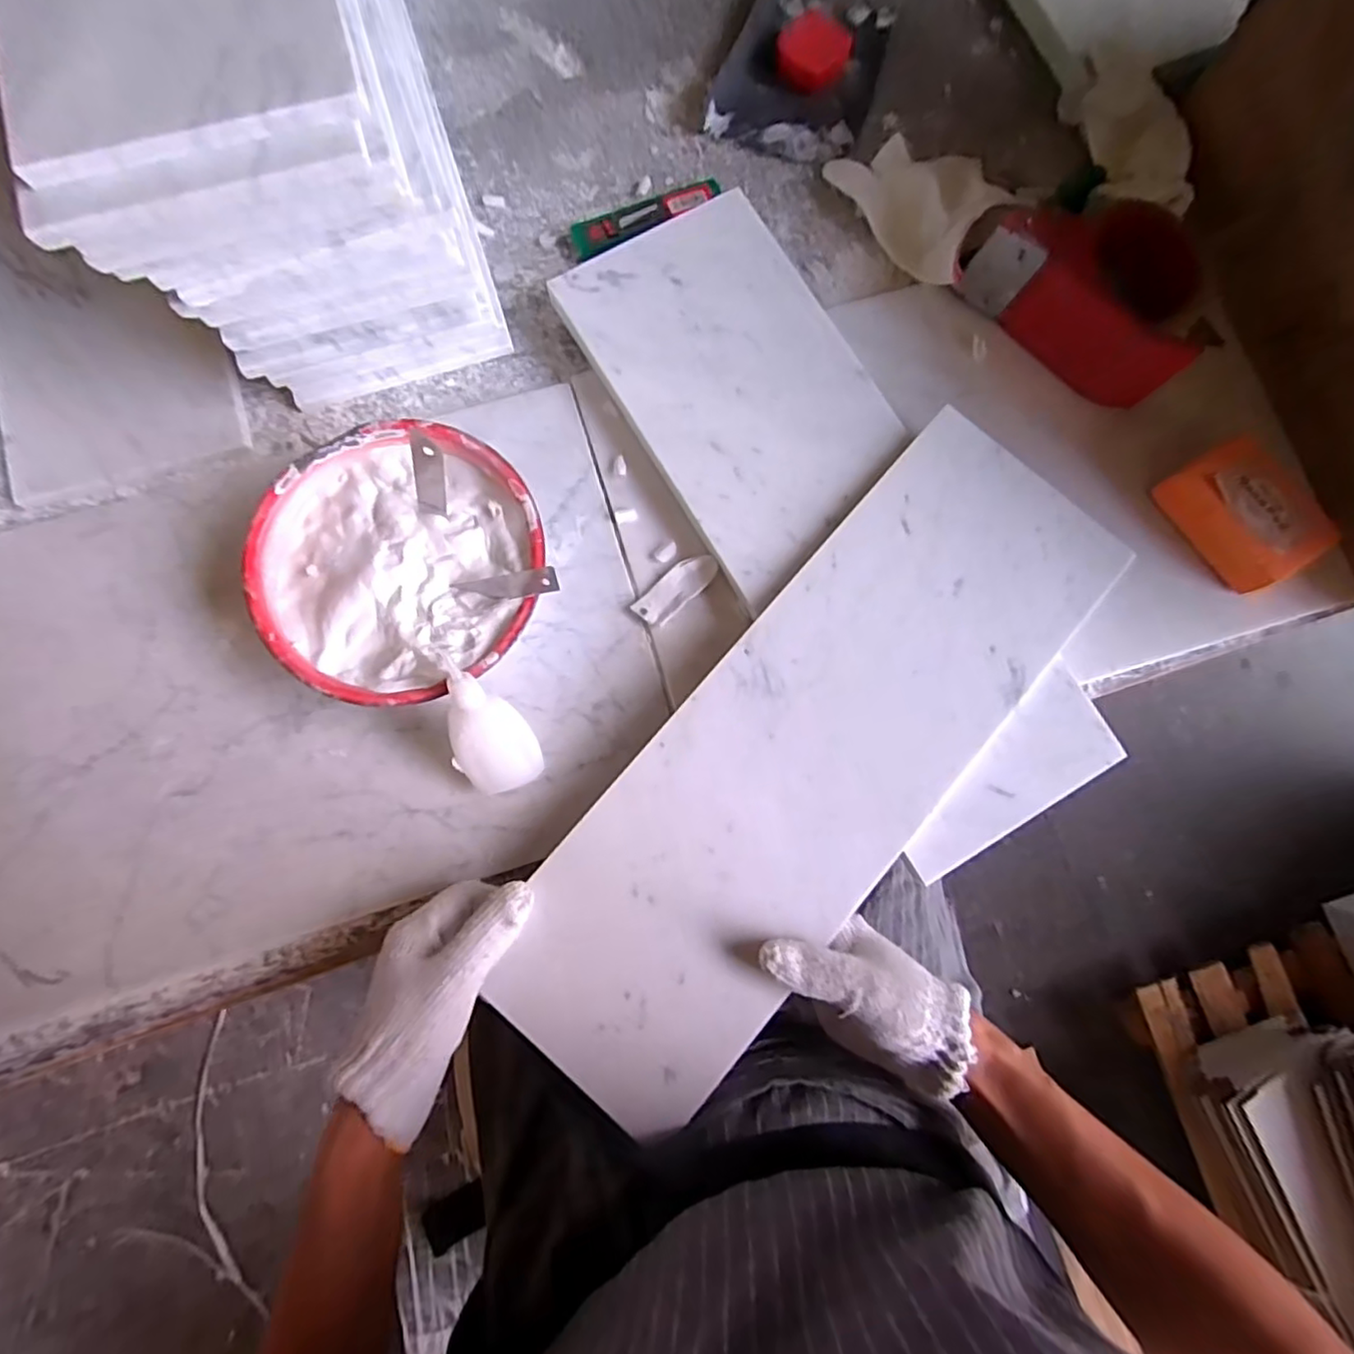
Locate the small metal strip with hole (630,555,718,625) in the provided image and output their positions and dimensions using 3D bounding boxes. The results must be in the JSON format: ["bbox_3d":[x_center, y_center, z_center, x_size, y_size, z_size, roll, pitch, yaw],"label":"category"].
[{"bbox_3d":[0.000,-0.058,0.414,0.060,0.005,0.023,-42,82,-7],"label":"small metal strip with hole"}]

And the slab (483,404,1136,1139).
[{"bbox_3d":[0.086,0.041,0.376,0.153,0.014,0.447,41,82,7],"label":"slab"}]

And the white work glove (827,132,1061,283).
[{"bbox_3d":[0.175,-0.349,0.449,0.070,0.046,0.138,-38,82,-7],"label":"white work glove"}]

